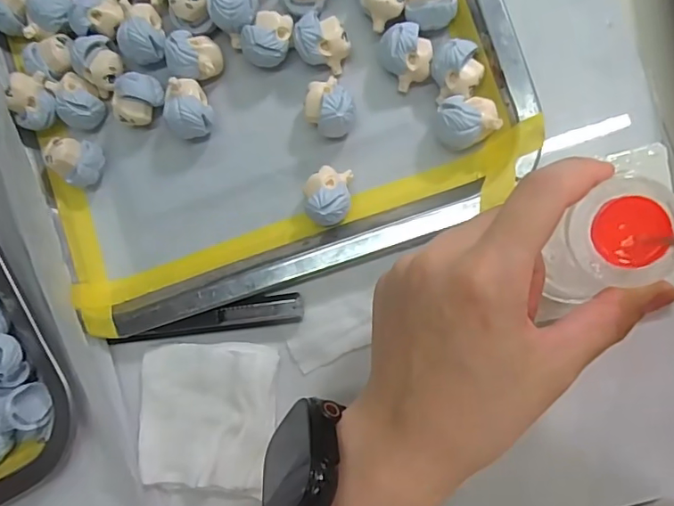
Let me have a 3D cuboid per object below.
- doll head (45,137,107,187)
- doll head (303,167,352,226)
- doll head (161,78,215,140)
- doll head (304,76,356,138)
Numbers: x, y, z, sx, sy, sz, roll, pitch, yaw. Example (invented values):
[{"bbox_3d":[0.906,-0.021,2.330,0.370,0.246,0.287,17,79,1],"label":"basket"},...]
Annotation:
[{"bbox_3d":[-0.137,-0.048,0.271,0.024,0.021,0.023,0,90,9],"label":"doll head"},{"bbox_3d":[-0.004,-0.028,0.250,0.022,0.021,0.028,0,90,9],"label":"doll head"},{"bbox_3d":[-0.073,-0.071,0.258,0.022,0.027,0.027,27,94,8],"label":"doll head"},{"bbox_3d":[-0.004,-0.071,0.249,0.022,0.025,0.028,-30,85,8],"label":"doll head"}]

